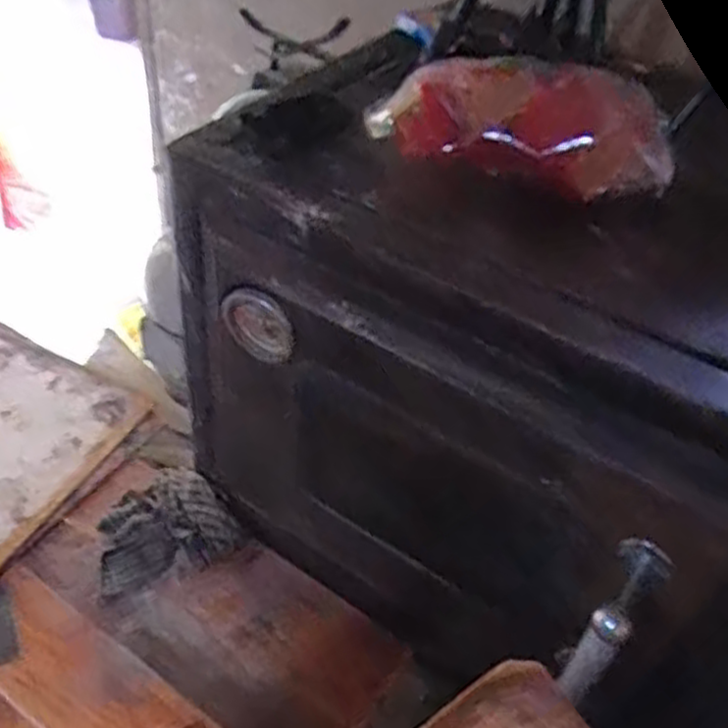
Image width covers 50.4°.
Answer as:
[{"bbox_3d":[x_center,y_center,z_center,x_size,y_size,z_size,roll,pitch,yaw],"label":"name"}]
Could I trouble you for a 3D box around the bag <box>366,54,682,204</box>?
[{"bbox_3d":[0.143,-0.216,0.681,0.255,0.068,0.098,20,46,13],"label":"bag"}]

